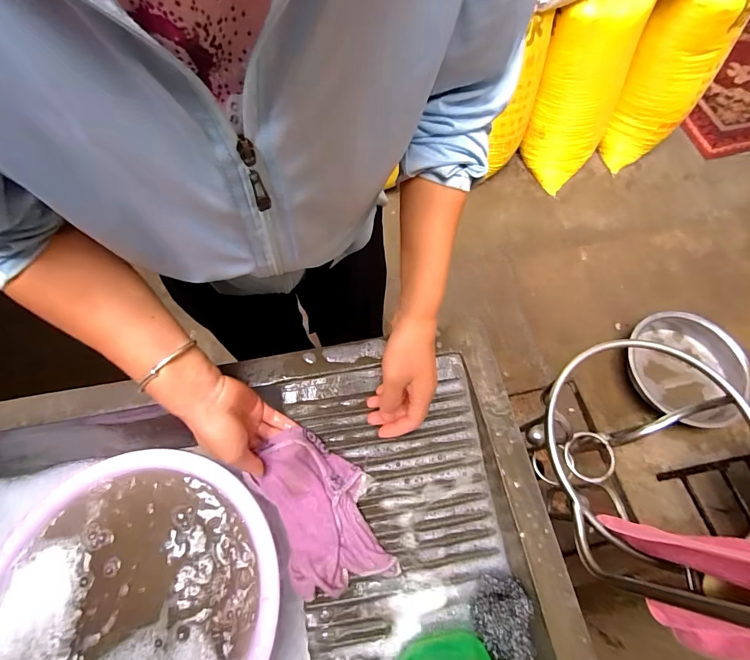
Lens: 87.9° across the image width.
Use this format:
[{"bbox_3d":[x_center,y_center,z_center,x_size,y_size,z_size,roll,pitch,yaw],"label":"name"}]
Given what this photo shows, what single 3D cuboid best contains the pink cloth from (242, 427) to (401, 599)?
[{"bbox_3d":[-0.062,0.201,0.437,0.112,0.044,0.177,-26,68,-11],"label":"pink cloth"}]

